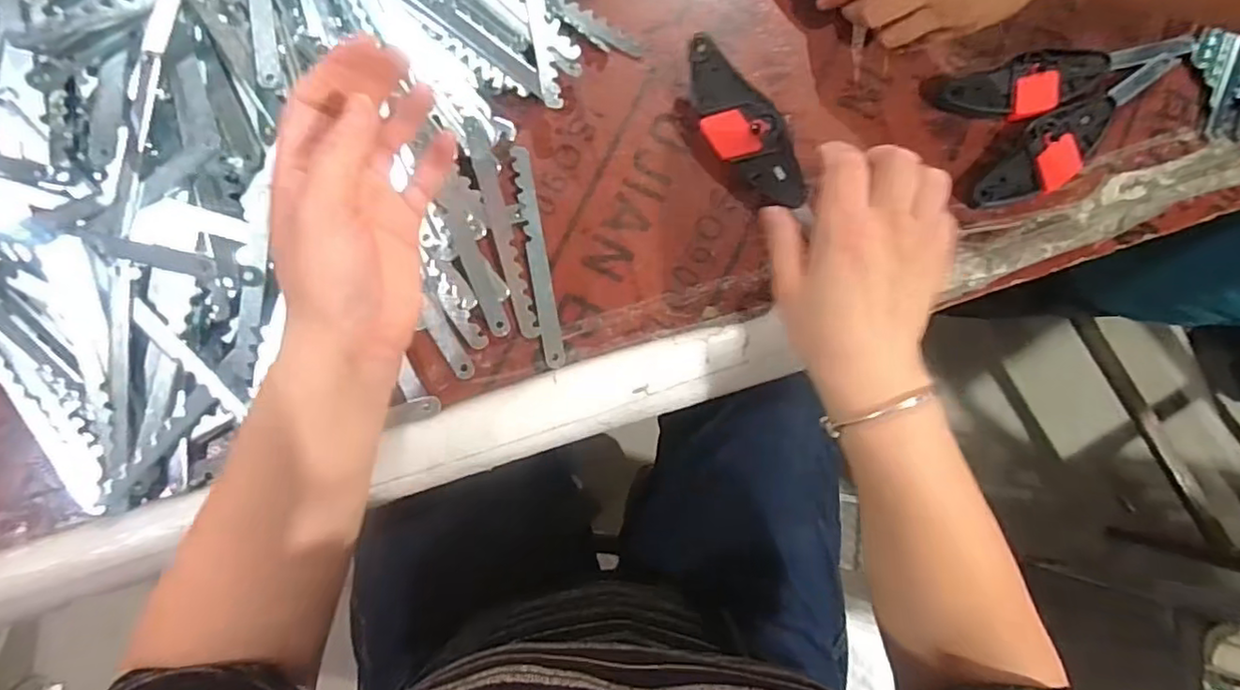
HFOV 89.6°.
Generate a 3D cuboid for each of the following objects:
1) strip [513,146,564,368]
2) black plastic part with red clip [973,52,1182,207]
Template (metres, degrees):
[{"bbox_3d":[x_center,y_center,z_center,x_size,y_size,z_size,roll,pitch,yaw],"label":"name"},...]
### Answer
[{"bbox_3d":[-0.054,-0.058,0.408,0.013,0.004,0.145,-10,83,-5],"label":"strip"},{"bbox_3d":[0.321,-0.151,0.435,0.182,0.011,0.041,-38,86,-7],"label":"black plastic part with red clip"}]

